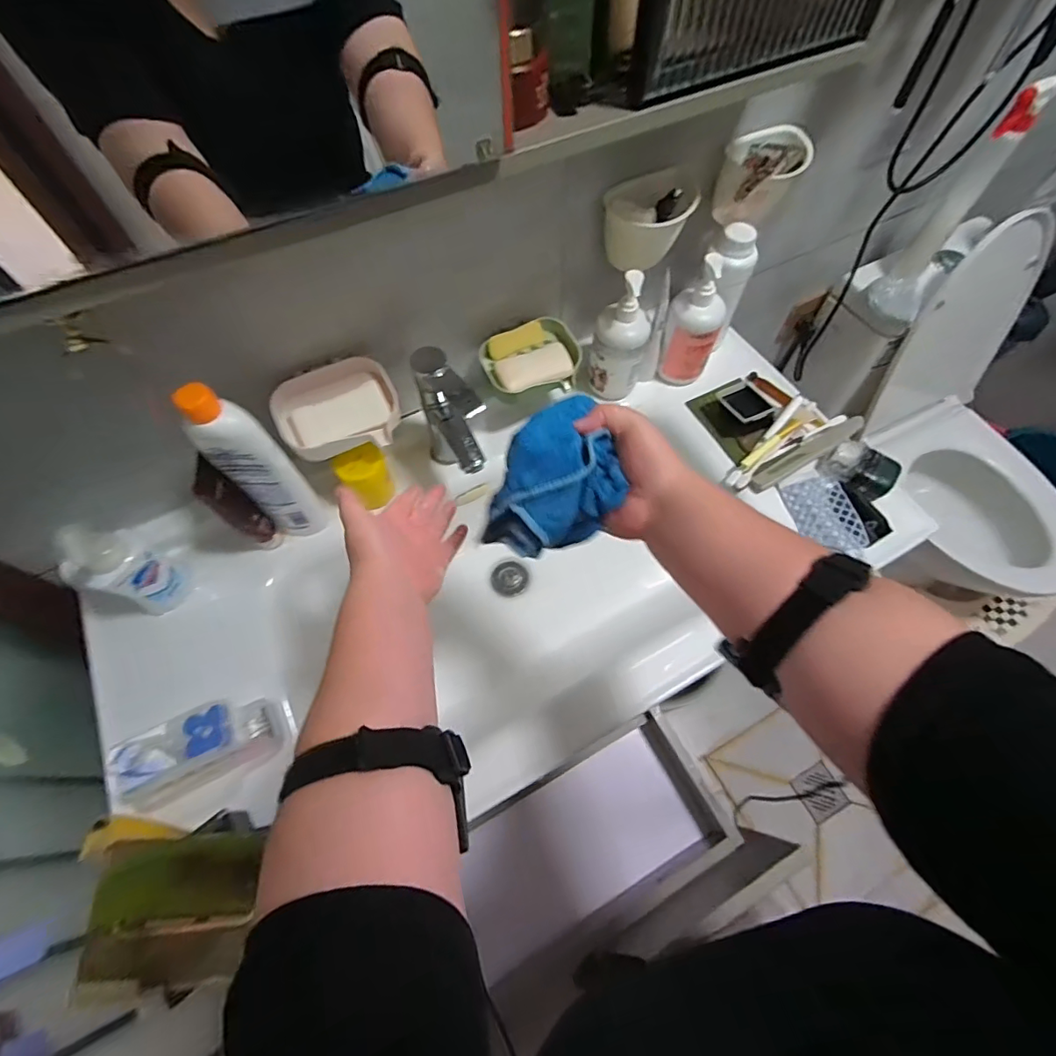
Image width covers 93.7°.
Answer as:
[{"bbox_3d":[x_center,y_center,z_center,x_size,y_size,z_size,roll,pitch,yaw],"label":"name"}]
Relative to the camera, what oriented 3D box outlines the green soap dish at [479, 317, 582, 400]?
[{"bbox_3d":[0.005,-0.226,0.673,0.131,0.042,0.101,-20,64,-9],"label":"green soap dish"}]

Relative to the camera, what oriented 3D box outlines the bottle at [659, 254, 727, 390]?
[{"bbox_3d":[0.232,-0.276,0.691,0.068,0.184,0.056,21,65,11],"label":"bottle"}]

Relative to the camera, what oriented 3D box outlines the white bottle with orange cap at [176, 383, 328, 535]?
[{"bbox_3d":[-0.297,-0.062,0.552,0.054,0.246,0.060,40,70,19],"label":"white bottle with orange cap"}]

